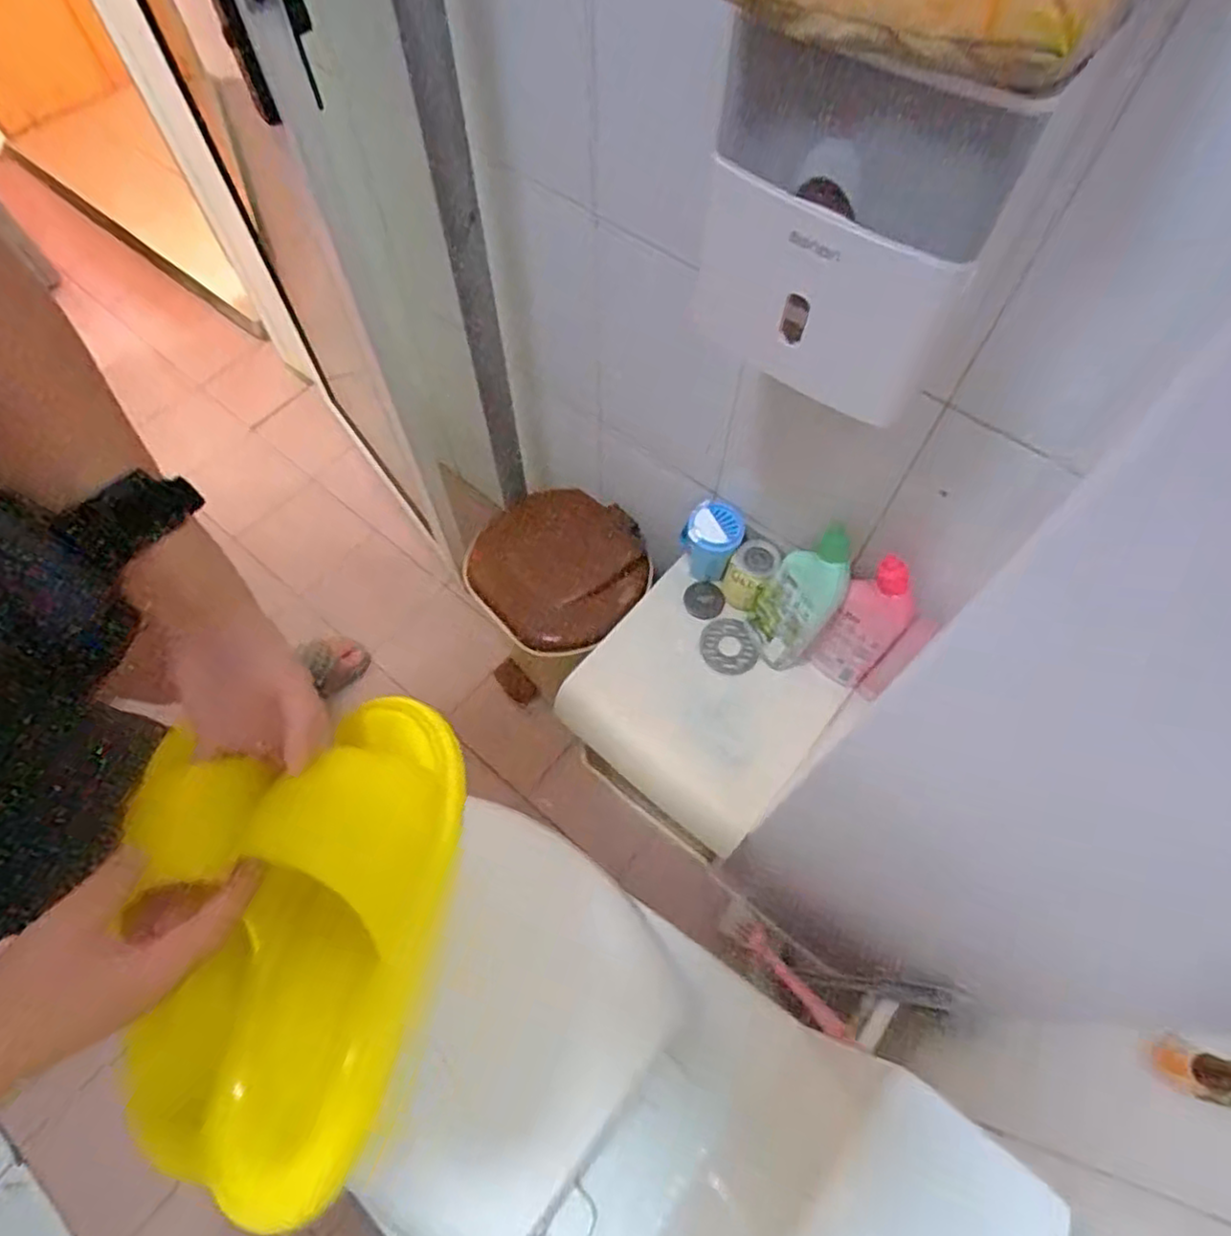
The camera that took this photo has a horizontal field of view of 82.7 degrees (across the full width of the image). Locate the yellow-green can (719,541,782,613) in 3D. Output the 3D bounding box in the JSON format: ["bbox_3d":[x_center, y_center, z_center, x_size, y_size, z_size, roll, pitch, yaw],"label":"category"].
[{"bbox_3d":[0.176,-0.054,0.929,0.063,0.089,0.066,0,63,0],"label":"yellow-green can"}]

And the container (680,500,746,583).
[{"bbox_3d":[0.127,-0.102,0.947,0.083,0.109,0.071,22,65,11],"label":"container"}]

